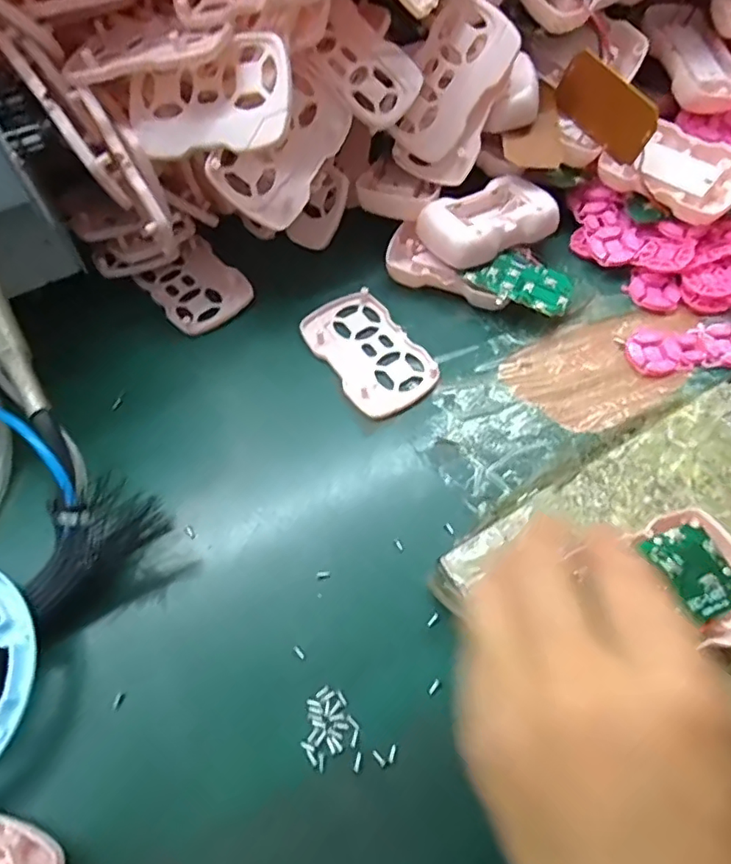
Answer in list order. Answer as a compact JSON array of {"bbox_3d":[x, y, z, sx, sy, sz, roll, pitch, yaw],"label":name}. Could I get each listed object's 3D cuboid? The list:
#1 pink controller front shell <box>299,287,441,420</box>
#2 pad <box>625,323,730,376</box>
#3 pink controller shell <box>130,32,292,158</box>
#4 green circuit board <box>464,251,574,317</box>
[{"bbox_3d":[0.002,-0.049,0.338,0.055,0.005,0.088,-31,66,-17],"label":"pink controller front shell"},{"bbox_3d":[0.200,-0.052,0.341,0.074,0.005,0.032,-5,61,-3],"label":"pad"},{"bbox_3d":[-0.080,-0.169,0.282,0.088,0.013,0.051,0,93,14],"label":"pink controller shell"},{"bbox_3d":[0.098,-0.094,0.347,0.062,0.004,0.038,22,63,5],"label":"green circuit board"}]

